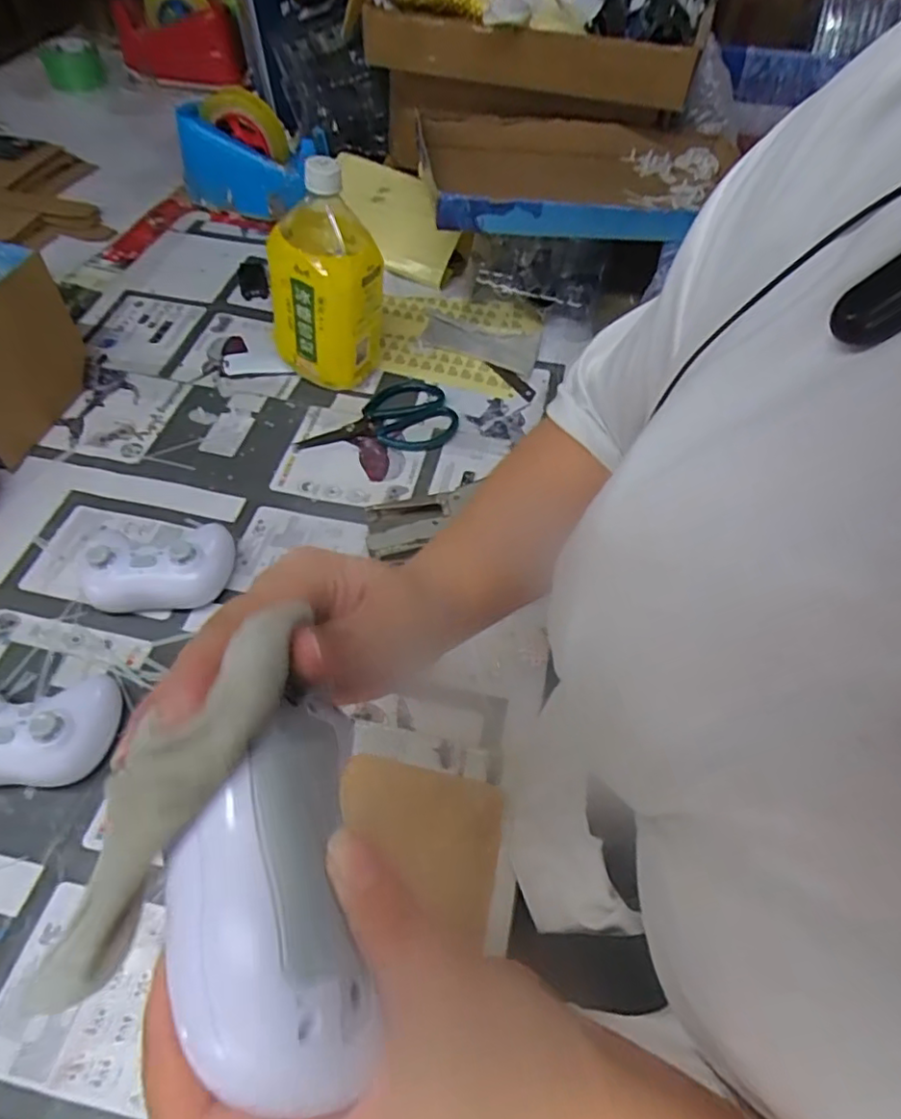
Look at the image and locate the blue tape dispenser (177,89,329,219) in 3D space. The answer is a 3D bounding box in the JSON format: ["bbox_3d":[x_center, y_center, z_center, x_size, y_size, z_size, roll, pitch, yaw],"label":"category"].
[{"bbox_3d":[-0.252,-0.513,0.779,0.196,0.126,0.073,12,55,7],"label":"blue tape dispenser"}]

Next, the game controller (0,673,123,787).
[{"bbox_3d":[-0.289,0.111,0.404,0.126,0.051,0.076,-5,55,-5],"label":"game controller"}]

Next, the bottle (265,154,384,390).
[{"bbox_3d":[-0.119,-0.264,0.577,0.099,0.197,0.104,-9,55,-8],"label":"bottle"}]

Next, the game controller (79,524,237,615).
[{"bbox_3d":[-0.235,-0.002,0.485,0.118,0.051,0.082,-4,55,-5],"label":"game controller"}]

